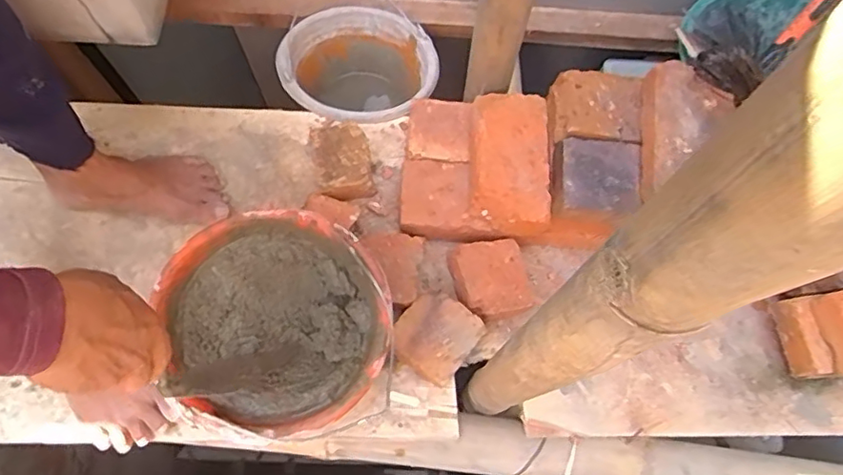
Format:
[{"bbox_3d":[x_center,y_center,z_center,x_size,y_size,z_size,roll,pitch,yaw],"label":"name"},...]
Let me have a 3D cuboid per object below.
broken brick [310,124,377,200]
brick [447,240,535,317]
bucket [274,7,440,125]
[{"bbox_3d":[-0.110,-0.105,0.797,0.079,0.050,0.111,-16,73,-6],"label":"broken brick"},{"bbox_3d":[0.092,0.056,0.749,0.095,0.053,0.095,-7,72,-3],"label":"brick"},{"bbox_3d":[-0.105,-0.261,0.973,0.246,0.177,0.229,0,72,-1],"label":"bucket"}]

